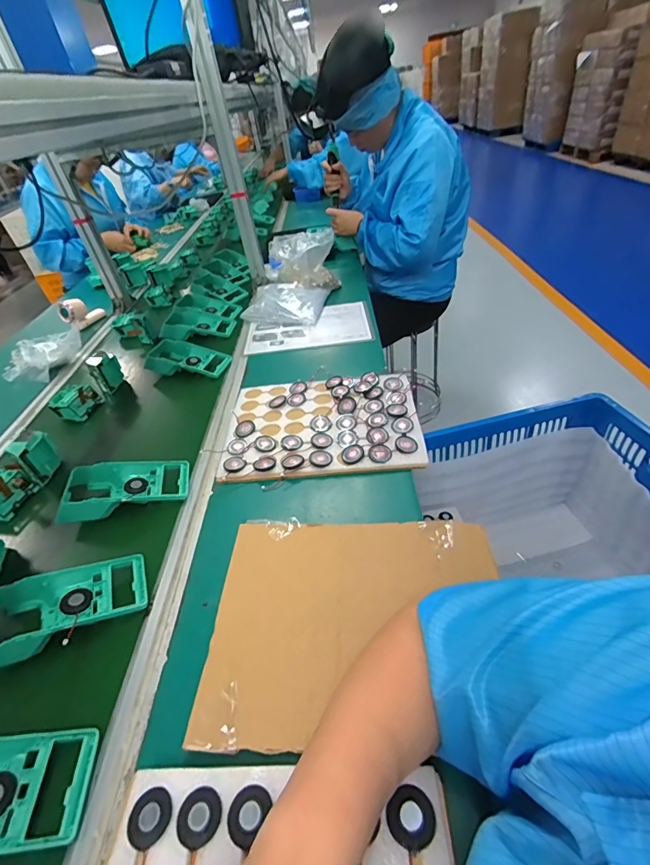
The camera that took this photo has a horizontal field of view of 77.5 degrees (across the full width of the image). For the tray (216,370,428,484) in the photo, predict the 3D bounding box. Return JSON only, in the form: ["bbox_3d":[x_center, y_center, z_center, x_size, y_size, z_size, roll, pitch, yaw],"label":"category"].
[{"bbox_3d":[-0.005,-0.019,0.690,0.313,0.021,0.245,-6,39,5],"label":"tray"}]

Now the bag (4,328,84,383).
[{"bbox_3d":[-0.715,-0.204,1.024,0.168,0.063,0.187,2,40,14],"label":"bag"}]

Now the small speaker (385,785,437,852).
[{"bbox_3d":[0.063,0.277,0.290,0.033,0.006,0.029,-36,46,-29],"label":"small speaker"}]

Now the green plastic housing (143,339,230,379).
[{"bbox_3d":[-0.310,-0.170,0.924,0.189,0.048,0.097,7,42,20],"label":"green plastic housing"}]

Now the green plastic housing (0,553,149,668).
[{"bbox_3d":[-0.312,0.201,0.477,0.186,0.040,0.091,-20,40,-12],"label":"green plastic housing"}]

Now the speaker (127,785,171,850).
[{"bbox_3d":[-0.133,0.292,0.308,0.031,0.004,0.033,-6,39,5],"label":"speaker"}]

